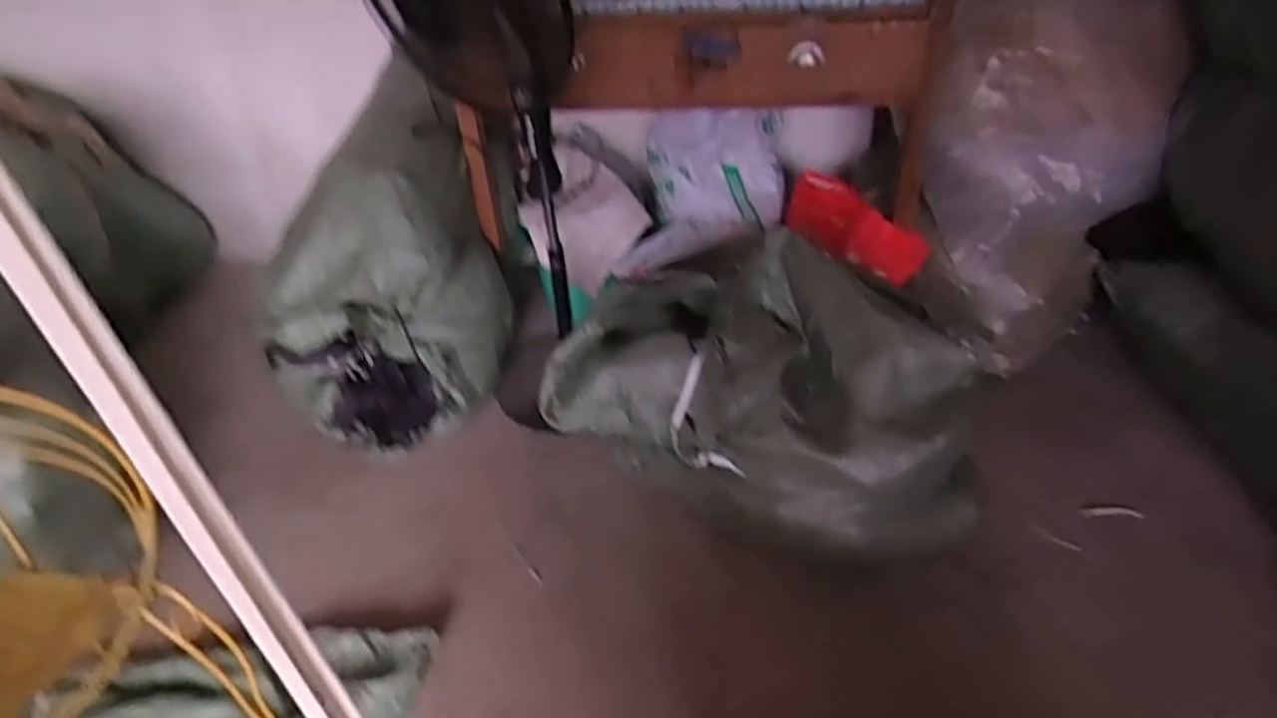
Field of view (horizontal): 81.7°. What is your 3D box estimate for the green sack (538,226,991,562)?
[{"bbox_3d":[0.233,0.070,1.328,0.721,0.369,0.384,17,40,28],"label":"green sack"}]

